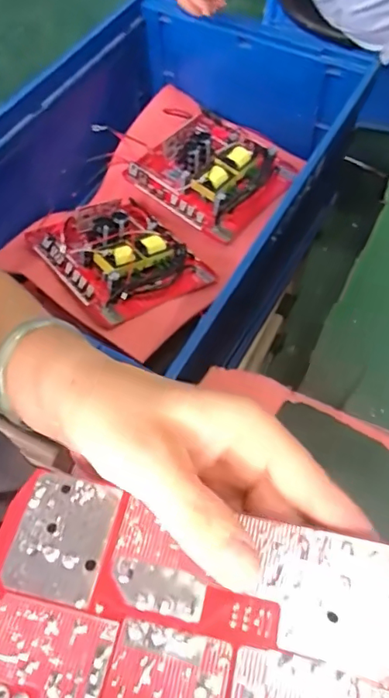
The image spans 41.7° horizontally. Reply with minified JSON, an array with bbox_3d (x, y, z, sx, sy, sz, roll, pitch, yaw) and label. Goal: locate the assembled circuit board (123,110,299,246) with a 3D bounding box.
[{"bbox_3d":[0.027,-0.266,0.754,0.183,0.059,0.186,39,68,20],"label":"assembled circuit board"}]

